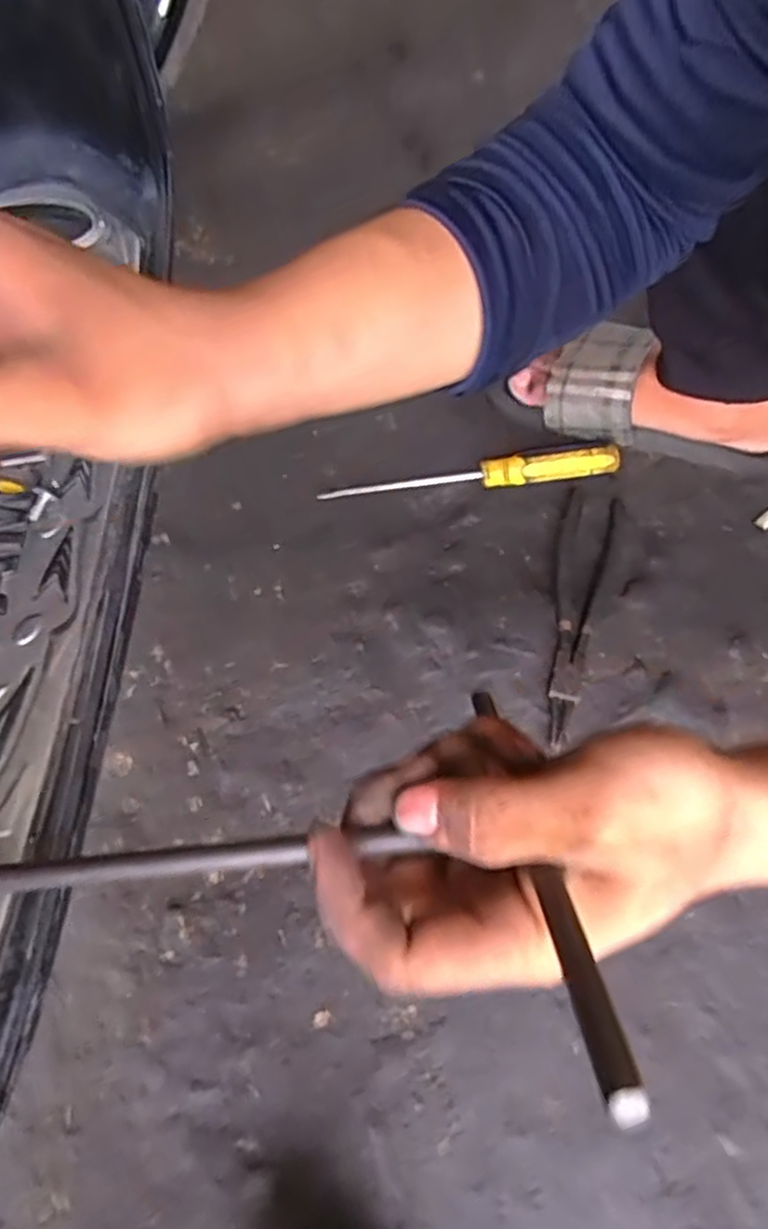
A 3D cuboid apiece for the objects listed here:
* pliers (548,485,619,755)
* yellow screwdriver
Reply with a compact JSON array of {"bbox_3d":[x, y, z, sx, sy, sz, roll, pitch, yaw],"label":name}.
[{"bbox_3d":[0.155,-0.004,0.591,0.046,0.016,0.227,12,67,6],"label":"pliers"},{"bbox_3d":[0.075,-0.120,0.635,0.253,0.029,0.028,-7,66,-2],"label":"yellow screwdriver"}]

